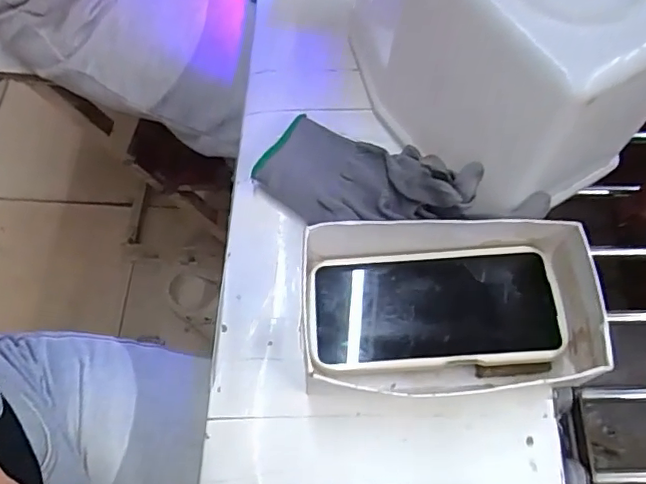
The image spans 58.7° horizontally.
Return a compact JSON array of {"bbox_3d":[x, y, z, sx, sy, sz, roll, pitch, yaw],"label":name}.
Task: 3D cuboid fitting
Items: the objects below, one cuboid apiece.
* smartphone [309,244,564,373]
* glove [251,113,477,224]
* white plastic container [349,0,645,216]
[{"bbox_3d":[0.074,0.044,0.392,0.164,0.007,0.080,-4,59,3],"label":"smartphone"},{"bbox_3d":[0.033,-0.049,0.427,0.162,0.038,0.085,10,62,19],"label":"glove"},{"bbox_3d":[0.142,-0.119,0.407,0.134,0.167,0.148,-27,67,-15],"label":"white plastic container"}]

